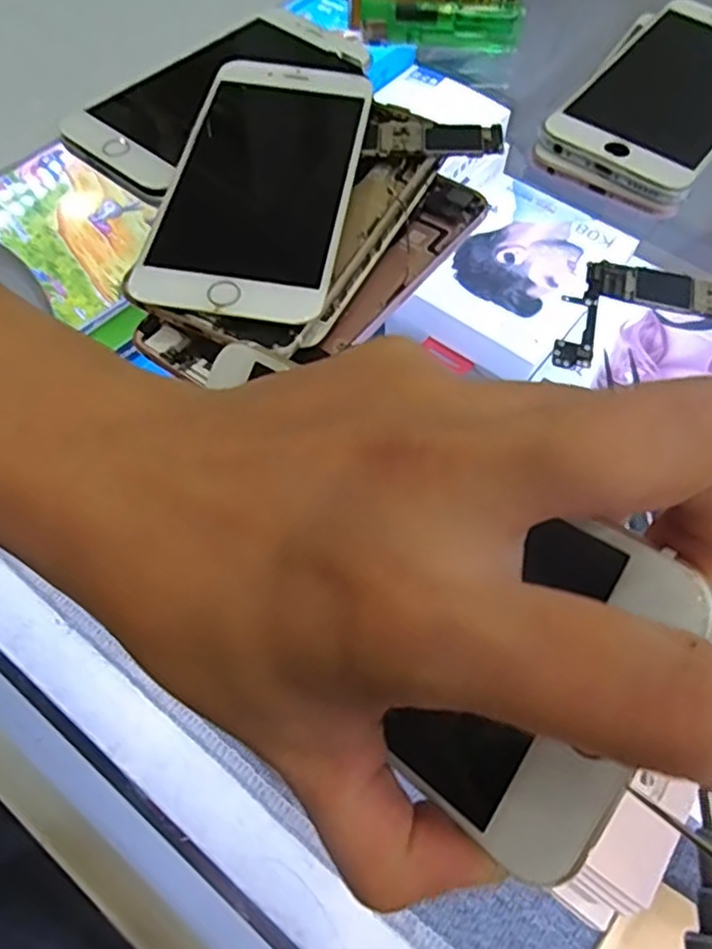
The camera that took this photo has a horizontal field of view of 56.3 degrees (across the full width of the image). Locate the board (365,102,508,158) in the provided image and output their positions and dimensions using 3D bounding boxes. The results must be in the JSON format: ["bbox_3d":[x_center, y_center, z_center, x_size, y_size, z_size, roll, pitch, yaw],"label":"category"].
[{"bbox_3d":[0.031,-0.134,0.263,0.053,0.004,0.028,7,61,2],"label":"board"}]

